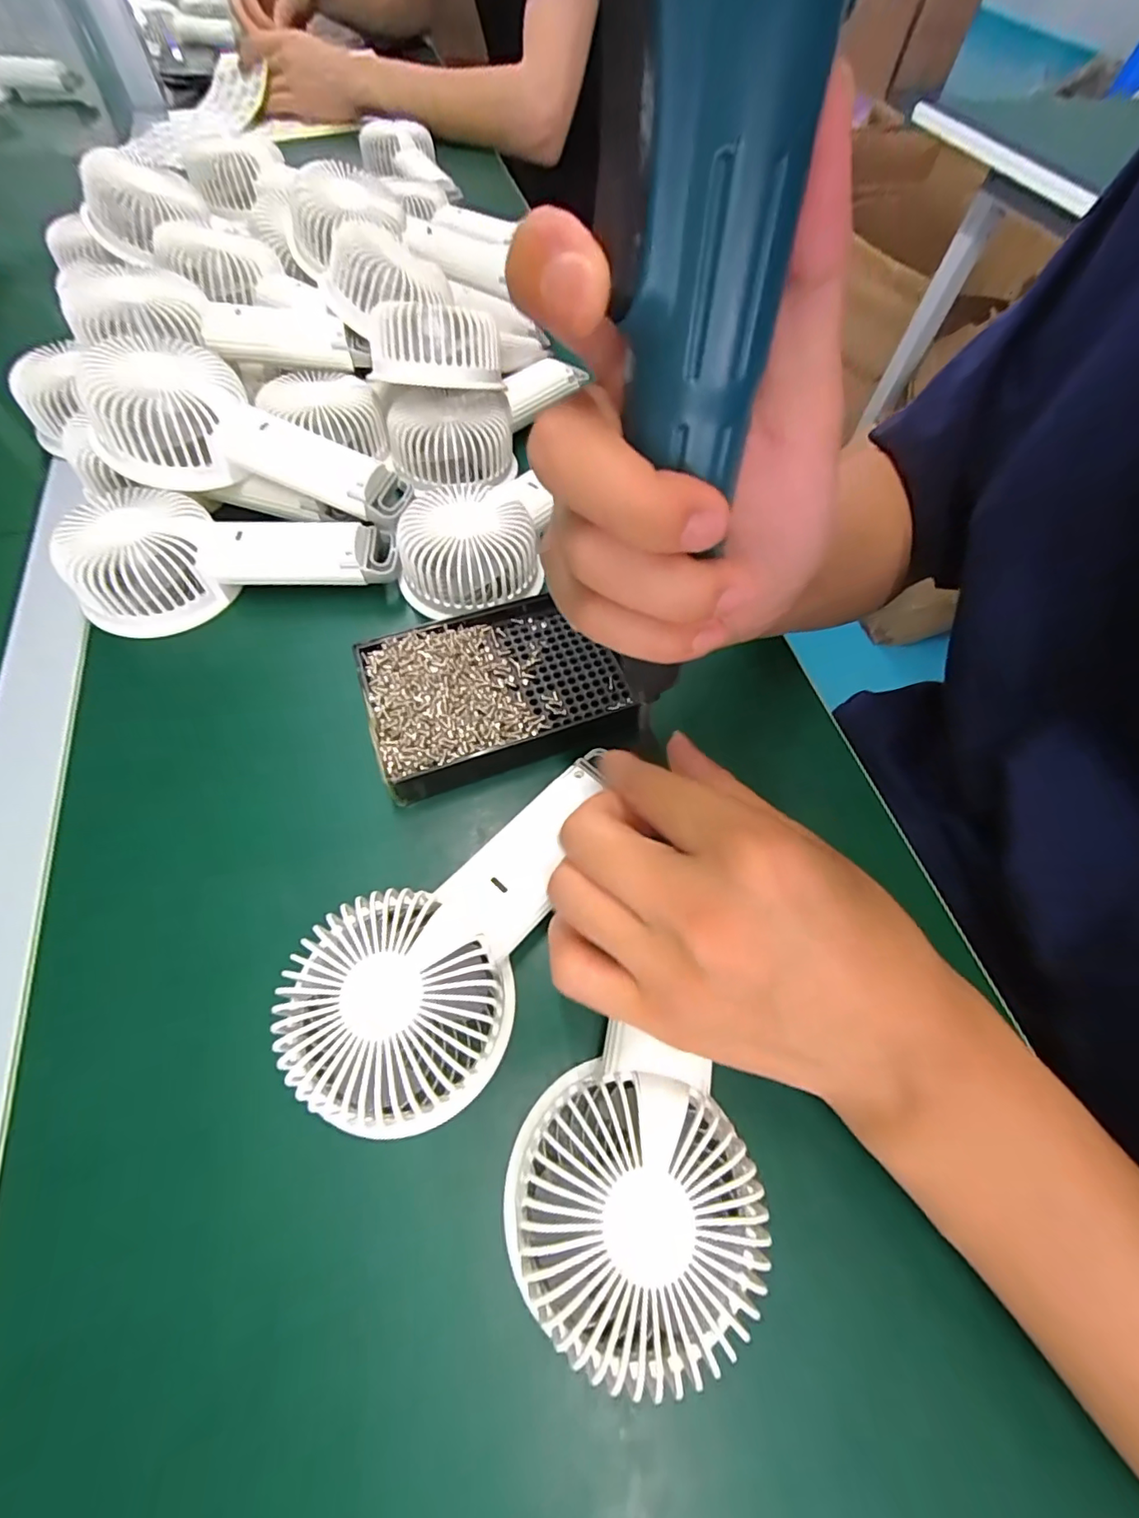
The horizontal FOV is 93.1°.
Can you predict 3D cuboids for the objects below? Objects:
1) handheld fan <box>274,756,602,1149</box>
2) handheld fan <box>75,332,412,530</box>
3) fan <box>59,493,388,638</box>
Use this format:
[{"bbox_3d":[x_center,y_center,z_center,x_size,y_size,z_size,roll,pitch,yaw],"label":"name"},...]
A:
[{"bbox_3d":[-0.040,0.063,0.227,0.081,0.033,0.164,33,58,14],"label":"handheld fan"},{"bbox_3d":[-0.183,-0.190,0.325,0.168,0.043,0.078,15,61,-14],"label":"handheld fan"},{"bbox_3d":[-0.192,-0.124,0.316,0.171,0.042,0.077,-11,63,-9],"label":"fan"}]

